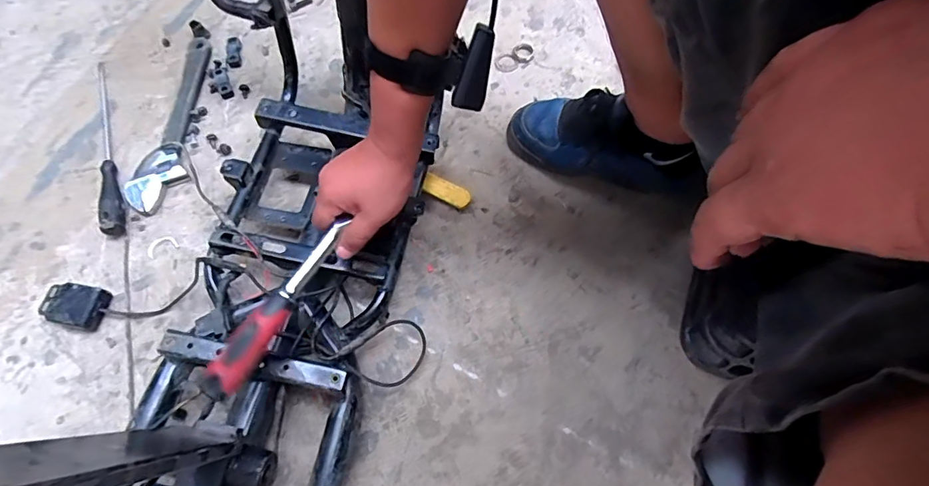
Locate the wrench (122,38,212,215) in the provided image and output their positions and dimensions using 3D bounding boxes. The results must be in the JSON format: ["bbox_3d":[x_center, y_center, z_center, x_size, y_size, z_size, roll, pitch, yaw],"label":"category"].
[{"bbox_3d":[-0.403,-0.176,0.680,0.071,0.017,0.291,7,68,2],"label":"wrench"}]

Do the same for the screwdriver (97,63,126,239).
[{"bbox_3d":[-0.497,-0.144,0.657,0.028,0.032,0.300,-19,69,-8],"label":"screwdriver"}]

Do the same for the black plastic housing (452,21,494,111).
[{"bbox_3d":[0.009,-0.153,0.417,0.024,0.070,0.018,20,28,7],"label":"black plastic housing"}]

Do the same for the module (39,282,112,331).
[{"bbox_3d":[-0.461,0.076,0.565,0.064,0.030,0.048,9,68,3],"label":"module"}]

